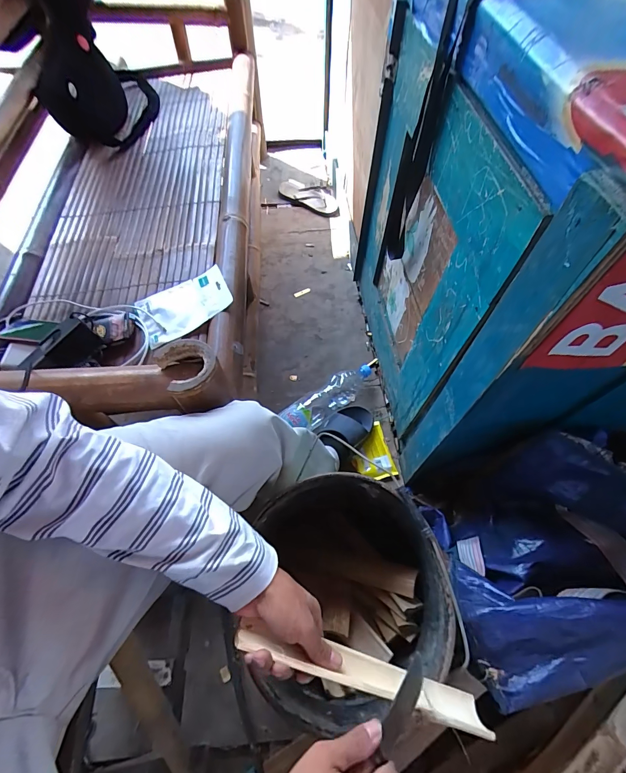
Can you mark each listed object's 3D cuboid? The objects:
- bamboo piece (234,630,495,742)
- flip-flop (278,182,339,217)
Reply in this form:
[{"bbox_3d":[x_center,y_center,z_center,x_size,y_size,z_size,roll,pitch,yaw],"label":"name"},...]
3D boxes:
[{"bbox_3d":[0.056,0.306,0.375,0.290,0.038,0.030,26,63,-10],"label":"bamboo piece"},{"bbox_3d":[-0.010,-0.755,1.410,0.293,0.037,0.136,31,67,18],"label":"flip-flop"}]

